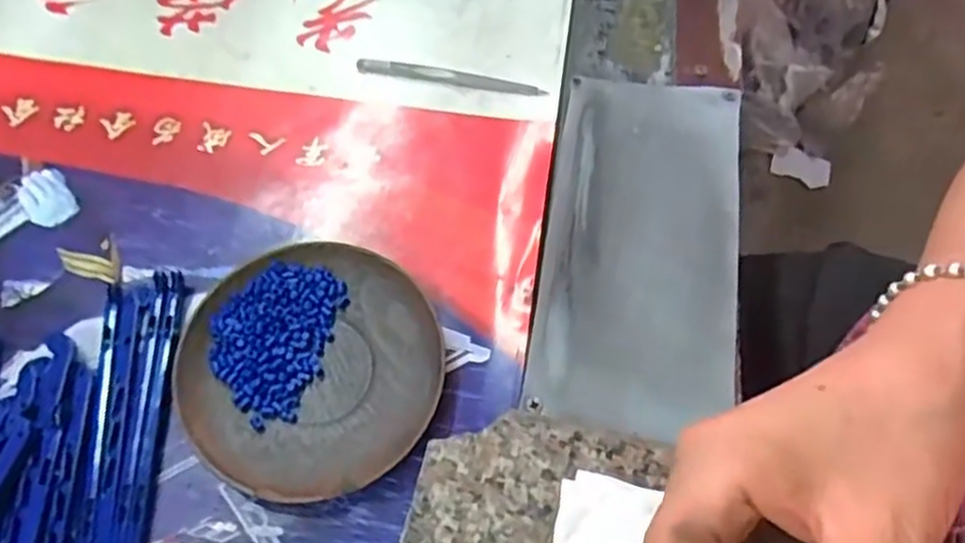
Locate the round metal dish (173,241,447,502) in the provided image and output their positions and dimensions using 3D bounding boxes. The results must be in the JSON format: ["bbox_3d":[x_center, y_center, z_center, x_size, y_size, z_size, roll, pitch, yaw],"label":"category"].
[{"bbox_3d":[-0.076,0.043,0.323,0.112,0.017,0.112,0,63,0],"label":"round metal dish"}]

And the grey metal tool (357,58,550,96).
[{"bbox_3d":[-0.018,-0.110,0.406,0.106,0.004,0.010,10,64,5],"label":"grey metal tool"}]

